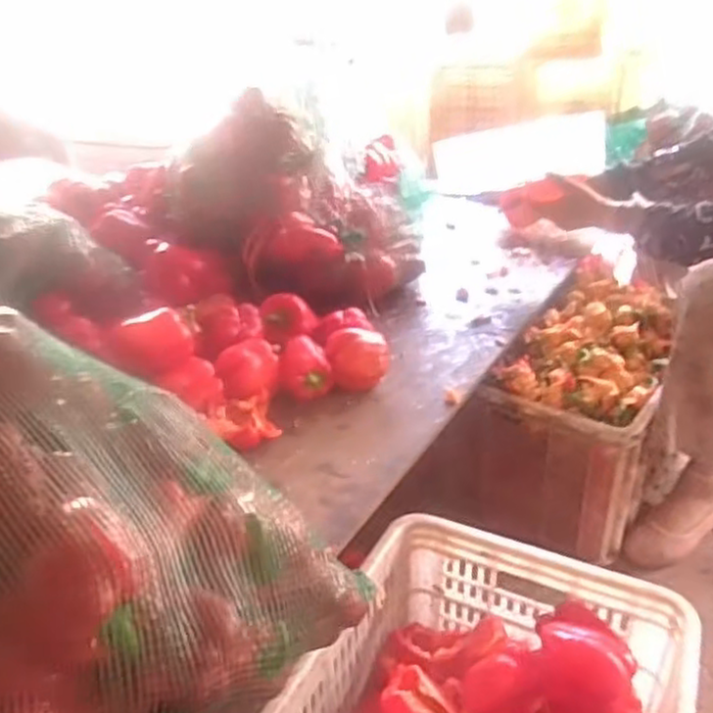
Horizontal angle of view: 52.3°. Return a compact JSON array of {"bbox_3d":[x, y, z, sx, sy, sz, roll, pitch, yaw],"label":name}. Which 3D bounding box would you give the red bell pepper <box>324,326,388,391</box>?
[{"bbox_3d":[0.003,0.012,1.051,0.090,0.082,0.079,-1,29,1],"label":"red bell pepper"}]

